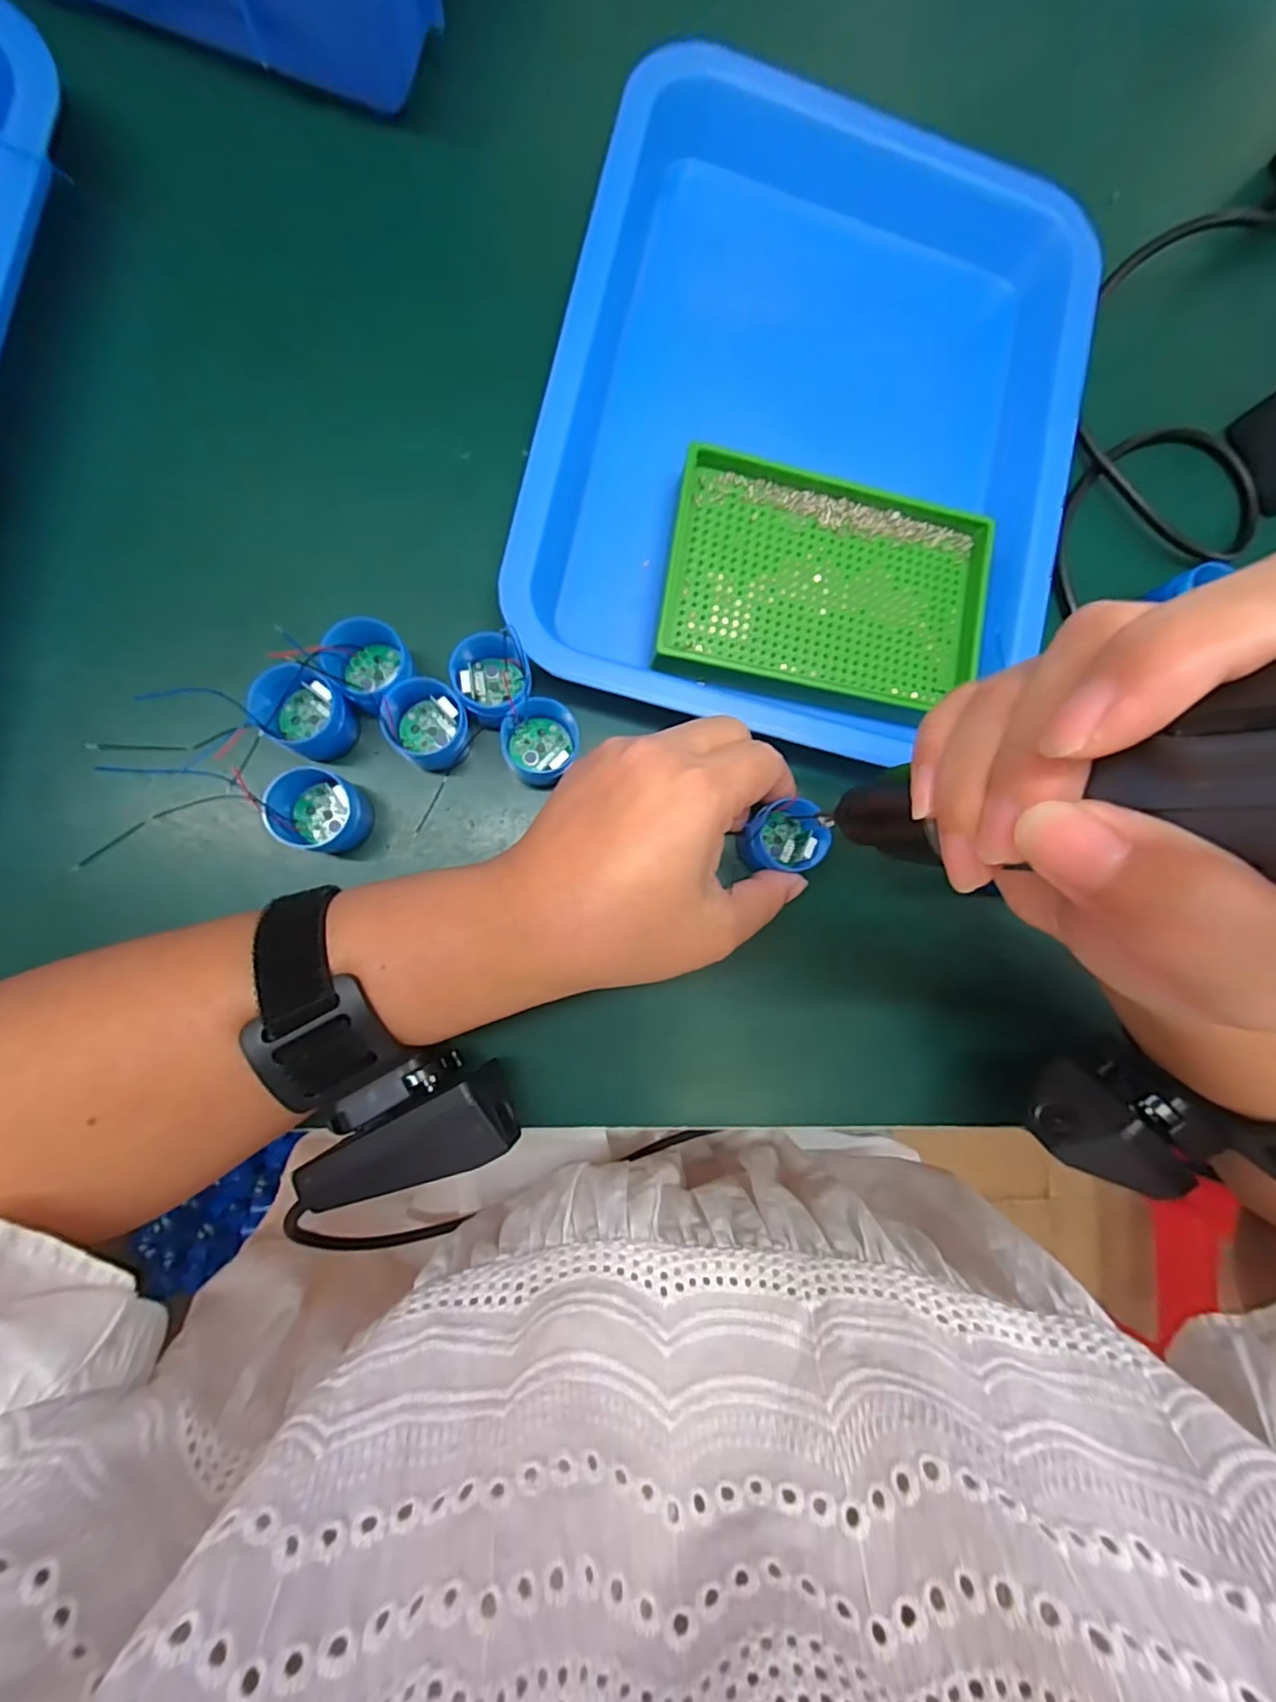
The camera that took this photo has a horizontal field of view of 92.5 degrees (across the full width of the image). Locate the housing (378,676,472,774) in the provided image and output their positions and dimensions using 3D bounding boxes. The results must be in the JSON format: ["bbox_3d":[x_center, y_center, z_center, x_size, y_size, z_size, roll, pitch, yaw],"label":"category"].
[{"bbox_3d":[-0.081,-0.050,0.238,0.028,0.028,0.031,36,83,-5],"label":"housing"}]

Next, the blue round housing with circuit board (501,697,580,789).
[{"bbox_3d":[-0.038,-0.042,0.242,0.030,0.029,0.027,-41,93,-8],"label":"blue round housing with circuit board"}]

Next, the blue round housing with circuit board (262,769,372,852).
[{"bbox_3d":[-0.119,-0.014,0.231,0.030,0.031,0.030,0,87,-8],"label":"blue round housing with circuit board"}]

